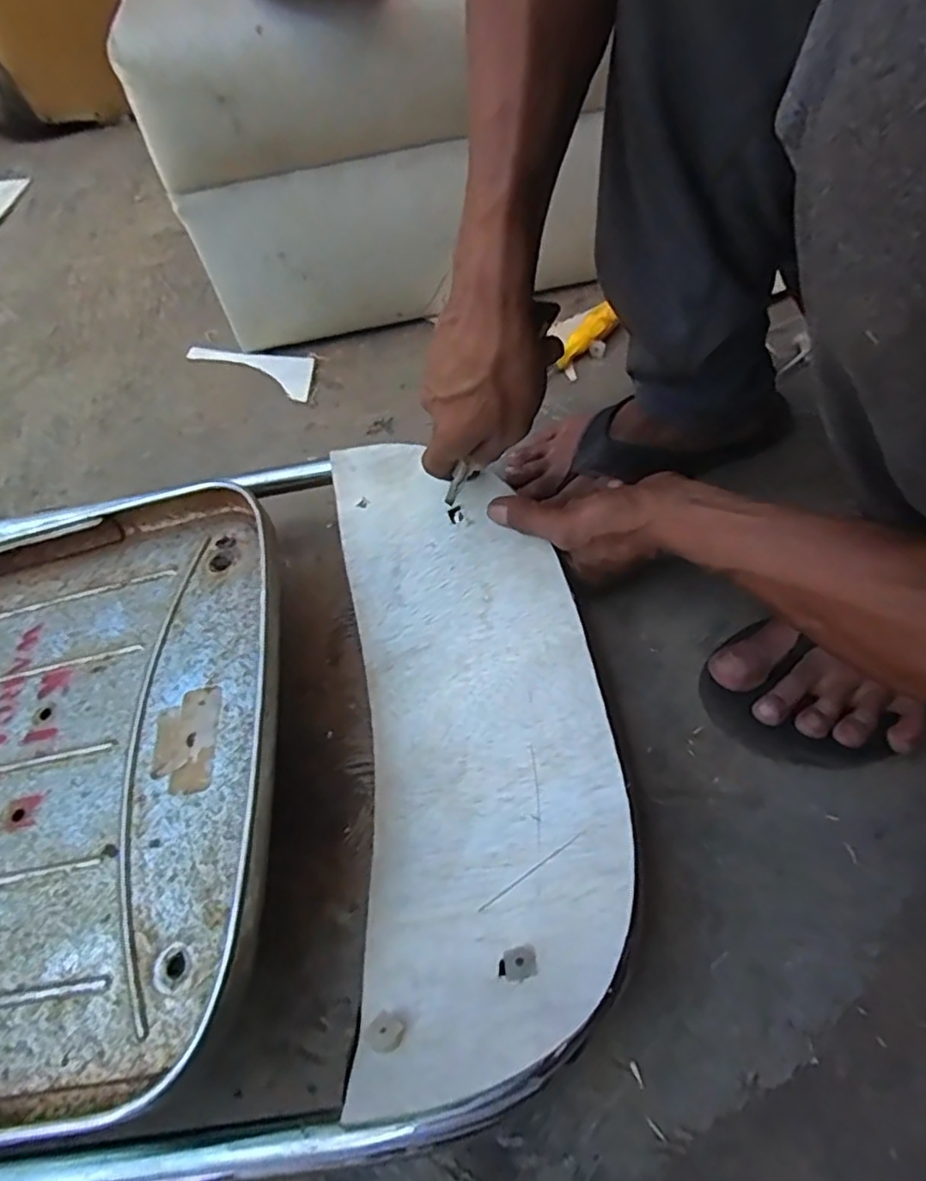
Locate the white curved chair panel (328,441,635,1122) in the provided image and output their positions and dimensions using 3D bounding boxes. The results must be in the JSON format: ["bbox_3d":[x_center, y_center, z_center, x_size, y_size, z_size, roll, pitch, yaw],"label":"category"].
[{"bbox_3d":[0.010,0.070,0.418,0.155,0.072,0.390,-10,55,-2],"label":"white curved chair panel"}]

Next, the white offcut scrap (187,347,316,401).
[{"bbox_3d":[-0.226,-0.253,0.724,0.165,0.008,0.055,25,62,20],"label":"white offcut scrap"}]

